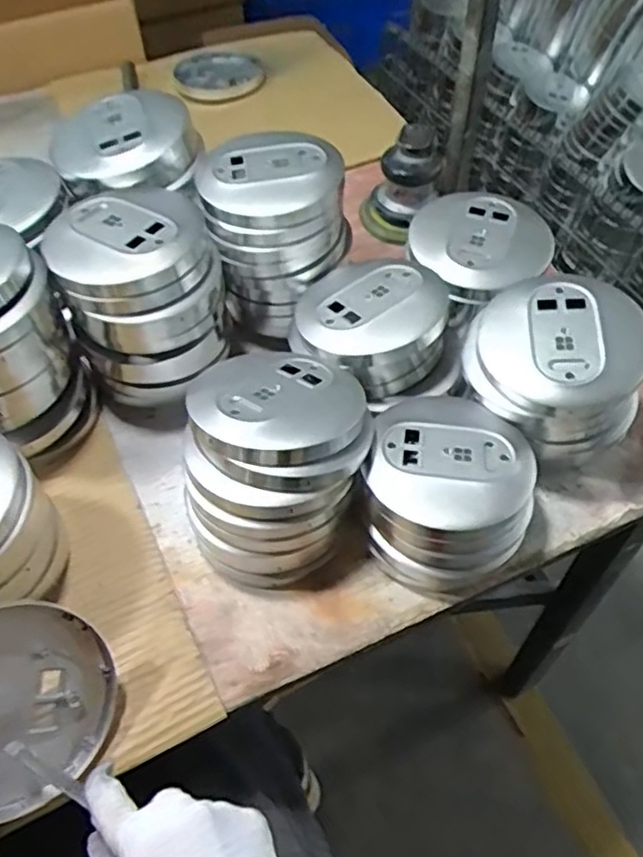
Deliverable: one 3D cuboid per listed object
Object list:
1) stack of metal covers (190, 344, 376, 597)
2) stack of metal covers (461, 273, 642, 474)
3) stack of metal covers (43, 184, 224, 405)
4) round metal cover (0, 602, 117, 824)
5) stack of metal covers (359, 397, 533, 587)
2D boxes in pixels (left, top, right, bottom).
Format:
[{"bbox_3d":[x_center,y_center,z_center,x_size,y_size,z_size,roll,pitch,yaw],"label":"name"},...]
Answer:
[{"bbox_3d":[-0.034,0.026,0.551,0.138,0.132,0.168,12,55,14],"label":"stack of metal covers"},{"bbox_3d":[0.205,-0.052,0.595,0.153,0.113,0.132,24,57,18],"label":"stack of metal covers"},{"bbox_3d":[-0.166,-0.126,0.632,0.138,0.158,0.151,-20,56,-13],"label":"stack of metal covers"},{"bbox_3d":[-0.202,0.182,0.452,0.014,0.131,0.118,-3,41,54],"label":"round metal cover"},{"bbox_3d":[0.103,0.048,0.561,0.133,0.082,0.149,2,54,3],"label":"stack of metal covers"}]

